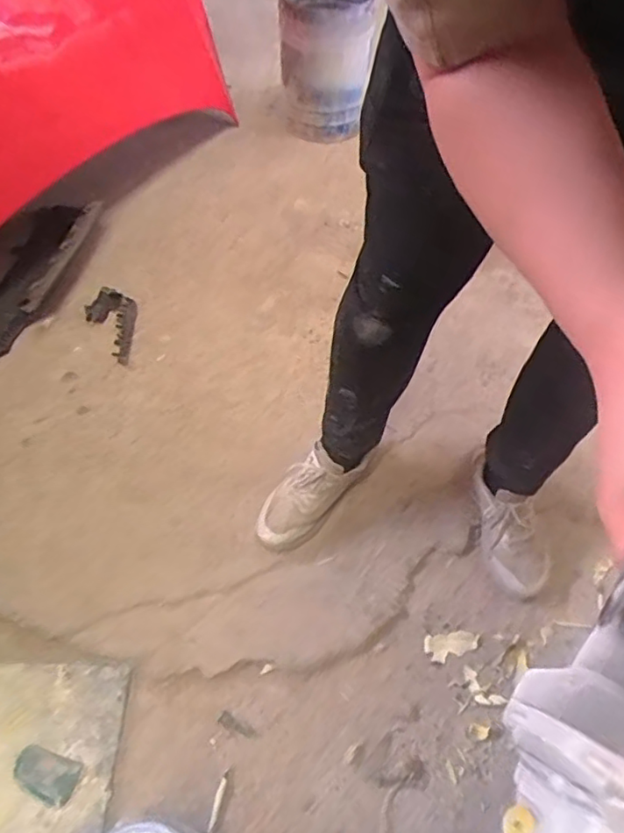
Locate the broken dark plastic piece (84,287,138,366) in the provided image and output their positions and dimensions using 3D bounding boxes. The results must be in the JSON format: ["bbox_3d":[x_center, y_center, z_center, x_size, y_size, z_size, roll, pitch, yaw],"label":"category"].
[{"bbox_3d":[-0.462,-0.210,1.353,0.114,0.030,0.200,2,57,2],"label":"broken dark plastic piece"}]

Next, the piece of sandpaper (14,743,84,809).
[{"bbox_3d":[-0.395,0.529,0.876,0.094,0.012,0.060,15,58,11],"label":"piece of sandpaper"}]

